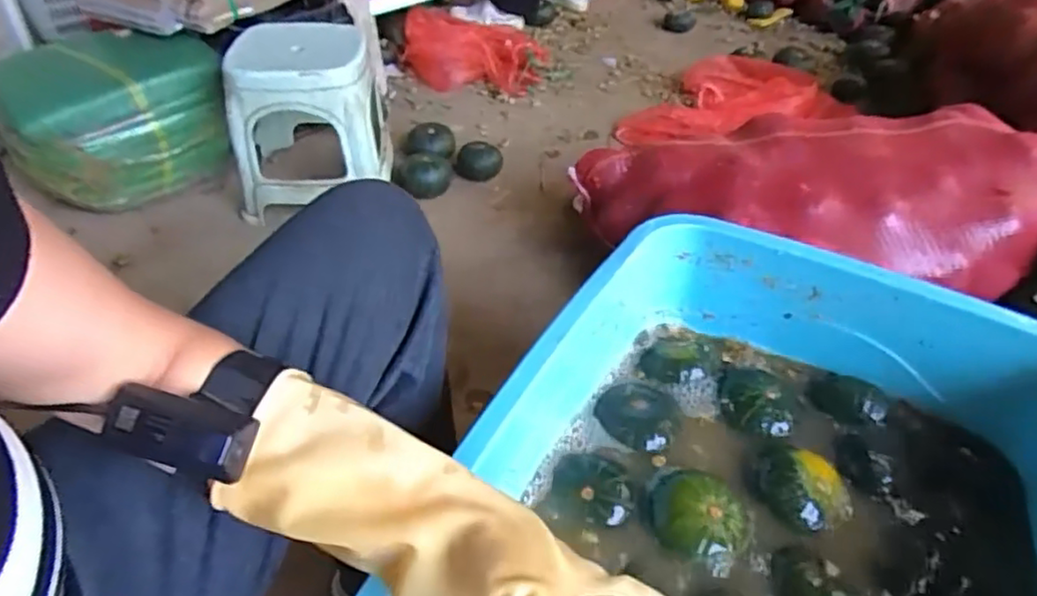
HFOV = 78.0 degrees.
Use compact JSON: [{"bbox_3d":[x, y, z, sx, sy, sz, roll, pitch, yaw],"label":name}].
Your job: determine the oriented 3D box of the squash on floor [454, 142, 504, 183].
[{"bbox_3d":[-0.081,-0.277,1.305,0.094,0.062,0.063,-3,43,-4],"label":"squash on floor"}]

